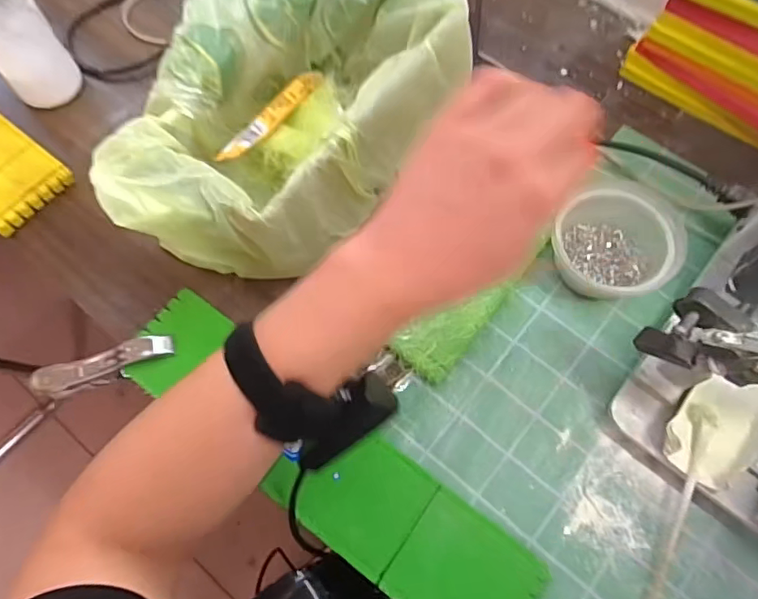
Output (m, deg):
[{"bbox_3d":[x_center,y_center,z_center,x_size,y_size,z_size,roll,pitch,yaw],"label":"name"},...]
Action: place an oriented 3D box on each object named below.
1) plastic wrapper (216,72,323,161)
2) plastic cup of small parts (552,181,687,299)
[{"bbox_3d":[-0.087,-0.151,0.438,0.021,0.009,0.130,26,55,7],"label":"plastic wrapper"},{"bbox_3d":[0.189,-0.043,0.432,0.085,0.057,0.086,0,68,0],"label":"plastic cup of small parts"}]

